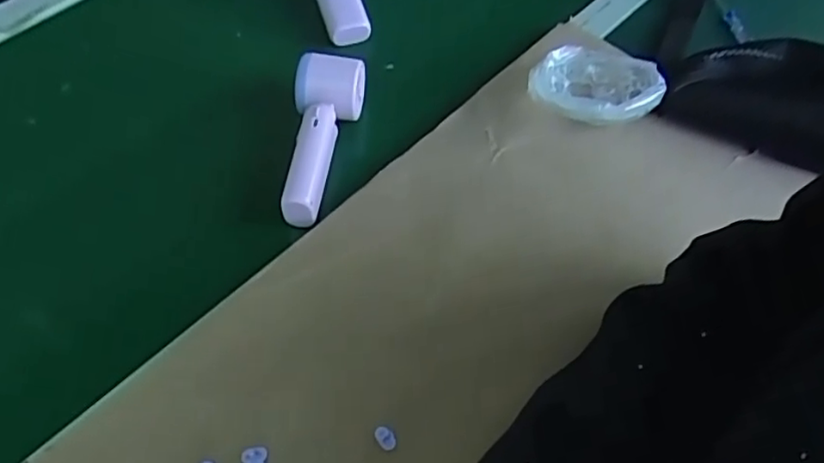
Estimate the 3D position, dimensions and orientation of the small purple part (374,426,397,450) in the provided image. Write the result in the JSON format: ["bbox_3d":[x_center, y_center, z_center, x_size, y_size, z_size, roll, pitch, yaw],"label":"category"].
[{"bbox_3d":[-0.018,0.140,0.436,0.011,0.009,0.016,-35,64,-22],"label":"small purple part"}]

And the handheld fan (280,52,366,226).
[{"bbox_3d":[-0.085,-0.086,0.560,0.056,0.052,0.163,9,57,4],"label":"handheld fan"}]

